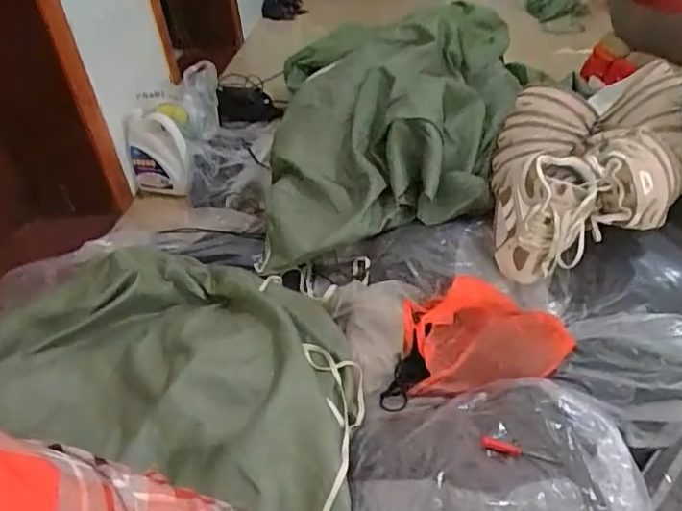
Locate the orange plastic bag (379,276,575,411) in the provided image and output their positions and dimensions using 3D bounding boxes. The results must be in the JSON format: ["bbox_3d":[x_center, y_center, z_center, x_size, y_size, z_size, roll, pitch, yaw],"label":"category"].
[{"bbox_3d":[0.218,0.124,0.889,0.312,0.077,0.193,-6,38,0],"label":"orange plastic bag"}]

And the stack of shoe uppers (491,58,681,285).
[{"bbox_3d":[0.478,-0.199,1.091,0.330,0.195,0.512,6,40,16],"label":"stack of shoe uppers"}]

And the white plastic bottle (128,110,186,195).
[{"bbox_3d":[-0.492,-0.269,1.495,0.159,0.192,0.082,10,41,20],"label":"white plastic bottle"}]

